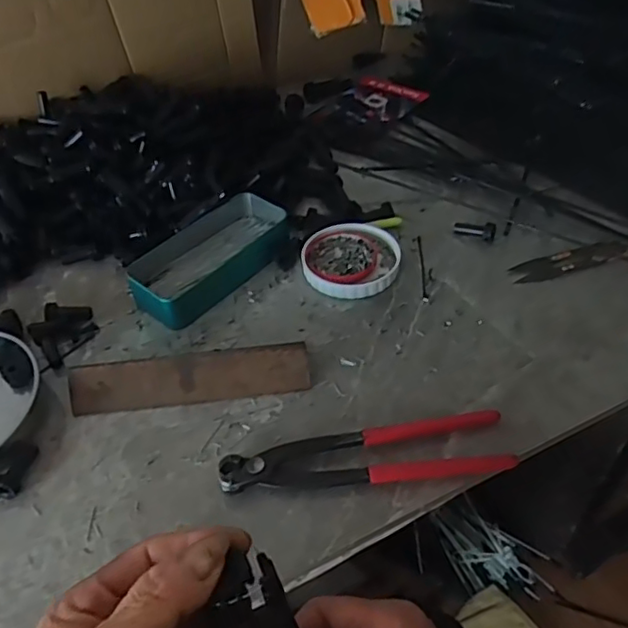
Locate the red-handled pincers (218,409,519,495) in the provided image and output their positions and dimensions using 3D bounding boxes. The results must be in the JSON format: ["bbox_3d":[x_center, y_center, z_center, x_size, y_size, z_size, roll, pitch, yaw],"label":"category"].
[{"bbox_3d":[0.035,0.094,0.421,0.192,0.018,0.047,-5,45,-2],"label":"red-handled pincers"}]

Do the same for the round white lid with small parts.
[{"bbox_3d":[0.034,-0.050,0.566,0.088,0.013,0.087,-2,45,2],"label":"round white lid with small parts"}]

